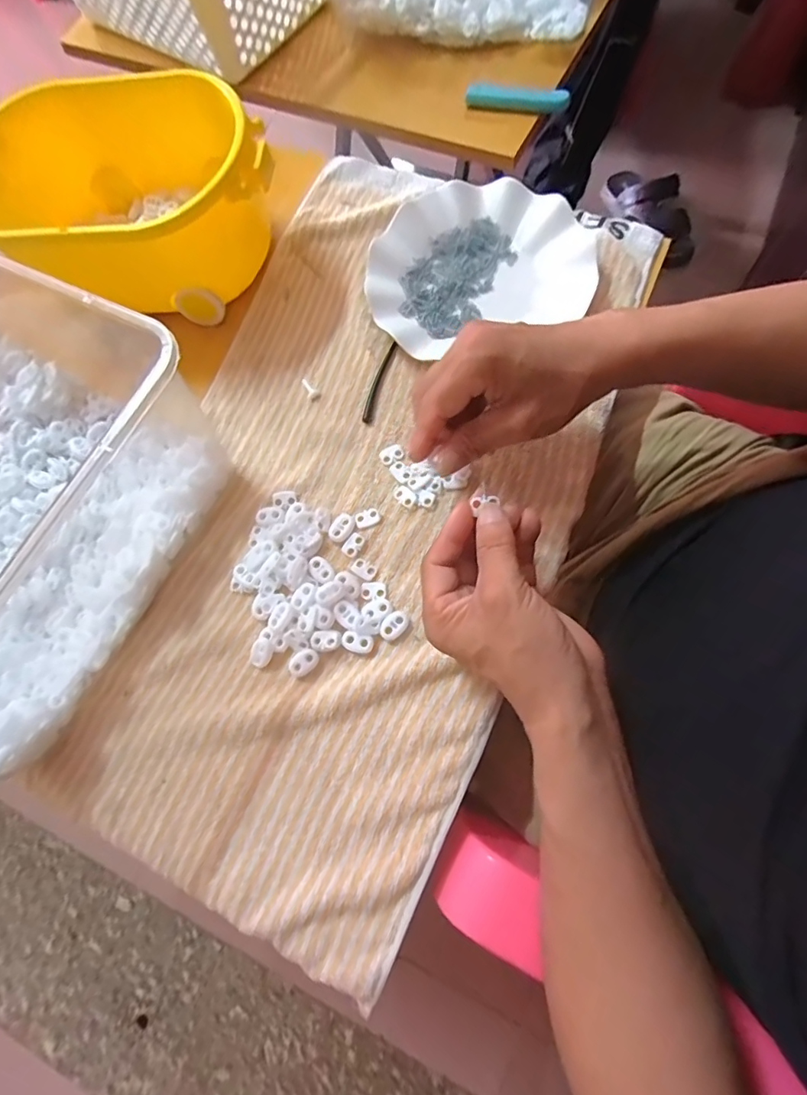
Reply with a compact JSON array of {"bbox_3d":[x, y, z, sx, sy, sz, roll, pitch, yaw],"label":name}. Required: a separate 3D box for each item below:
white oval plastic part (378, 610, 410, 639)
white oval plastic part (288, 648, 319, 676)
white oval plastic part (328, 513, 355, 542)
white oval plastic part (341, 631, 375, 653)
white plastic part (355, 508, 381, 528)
[{"bbox_3d":[-0.007,0.055,0.351,0.022,0.005,0.015,-44,73,-9],"label":"white oval plastic part"},{"bbox_3d":[-0.070,0.080,0.350,0.021,0.005,0.016,-41,72,-8],"label":"white oval plastic part"},{"bbox_3d":[-0.046,-0.015,0.376,0.016,0.004,0.022,26,76,14],"label":"white oval plastic part"},{"bbox_3d":[-0.032,0.066,0.349,0.022,0.009,0.013,9,73,9],"label":"white oval plastic part"},{"bbox_3d":[-0.027,-0.023,0.378,0.019,0.004,0.012,-22,71,-2],"label":"white plastic part"}]

